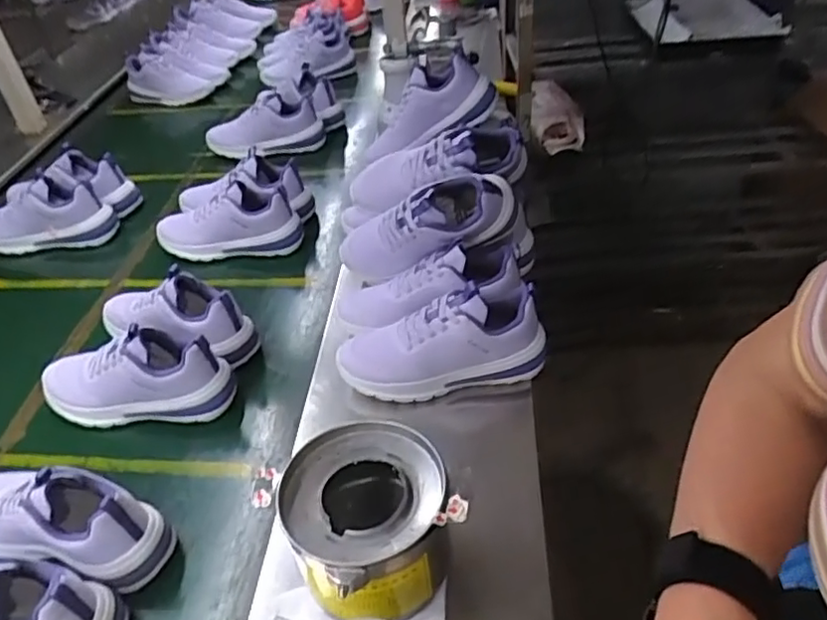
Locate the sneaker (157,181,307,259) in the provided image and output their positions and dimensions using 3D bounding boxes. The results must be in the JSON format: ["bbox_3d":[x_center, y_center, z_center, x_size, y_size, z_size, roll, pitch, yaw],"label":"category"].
[{"bbox_3d":[-0.310,-0.148,1.040,0.241,0.097,0.092,-7,40,-2],"label":"sneaker"}]

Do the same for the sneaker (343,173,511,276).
[{"bbox_3d":[0.004,-0.105,0.807,0.244,0.095,0.085,-20,33,29],"label":"sneaker"}]

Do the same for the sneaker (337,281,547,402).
[{"bbox_3d":[0.028,0.040,0.742,0.239,0.114,0.088,-15,40,7],"label":"sneaker"}]

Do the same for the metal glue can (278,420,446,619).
[{"bbox_3d":[-0.038,0.192,0.561,0.134,0.115,0.138,-3,40,2],"label":"metal glue can"}]

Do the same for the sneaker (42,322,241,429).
[{"bbox_3d":[-0.347,0.074,0.774,0.238,0.108,0.094,-3,40,3],"label":"sneaker"}]

